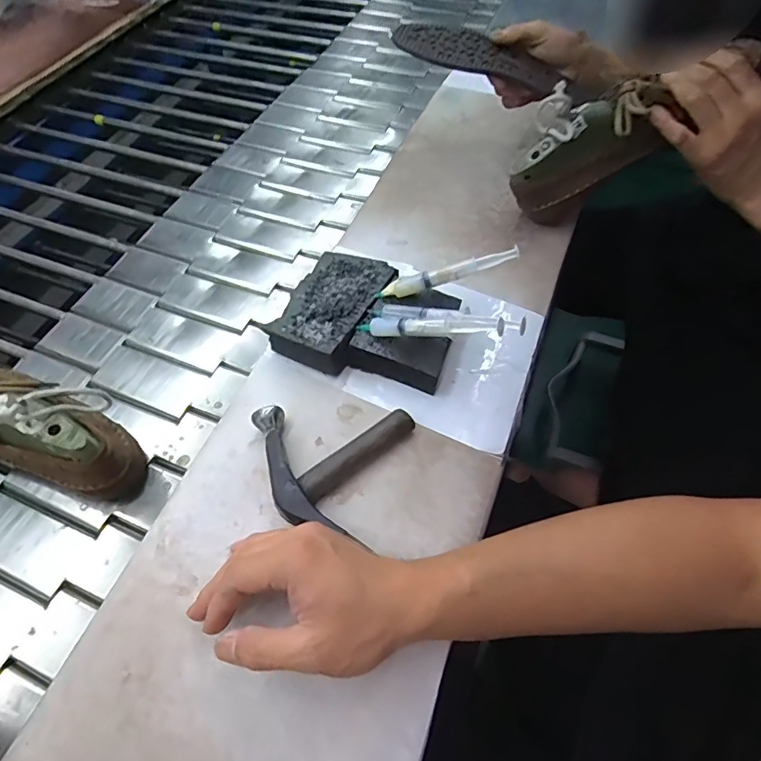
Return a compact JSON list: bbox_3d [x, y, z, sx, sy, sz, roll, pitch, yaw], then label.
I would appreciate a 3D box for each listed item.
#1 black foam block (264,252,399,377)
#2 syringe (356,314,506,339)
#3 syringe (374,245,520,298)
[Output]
[{"bbox_3d":[-0.046,-0.072,0.510,0.084,0.032,0.133,20,60,16],"label":"black foam block"},{"bbox_3d":[0.040,-0.051,0.443,0.136,0.017,0.024,3,54,30],"label":"syringe"},{"bbox_3d":[0.062,-0.102,0.481,0.136,0.016,0.014,-15,55,12],"label":"syringe"}]

